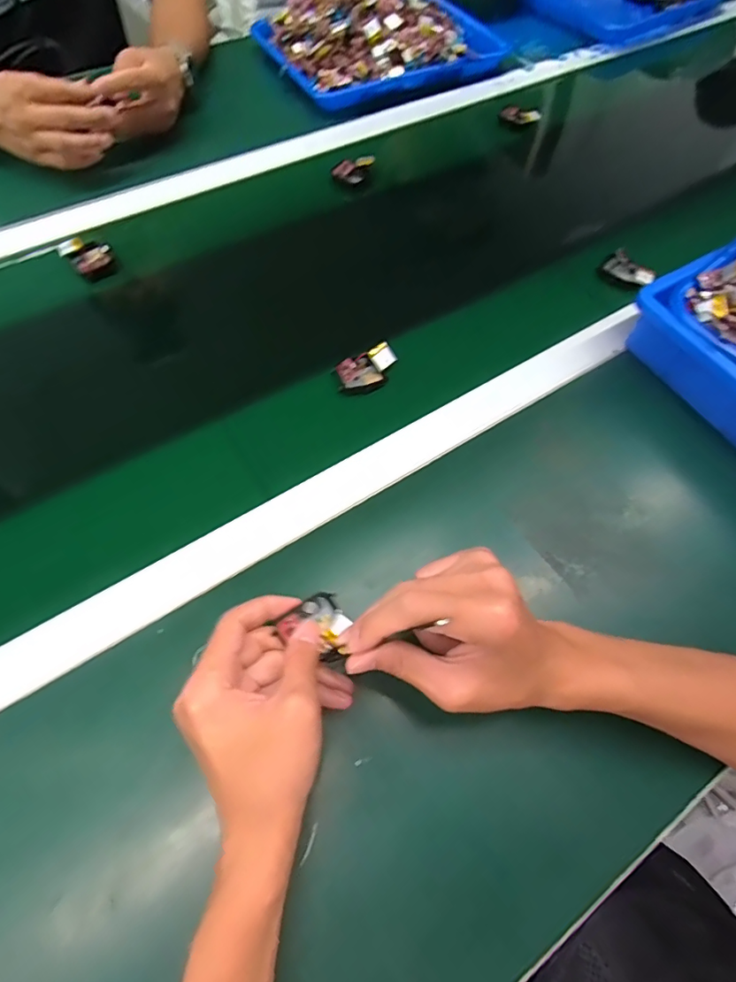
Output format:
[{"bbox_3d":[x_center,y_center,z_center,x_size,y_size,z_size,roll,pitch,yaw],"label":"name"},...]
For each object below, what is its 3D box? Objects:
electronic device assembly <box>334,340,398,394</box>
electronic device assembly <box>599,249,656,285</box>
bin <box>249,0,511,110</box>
[{"bbox_3d":[-0.001,-0.115,0.465,0.055,0.027,0.032,-10,61,-10],"label":"electronic device assembly"},{"bbox_3d":[0.290,-0.247,0.550,0.010,0.027,0.059,-39,69,-24],"label":"electronic device assembly"},{"bbox_3d":[0.026,-0.680,0.737,0.342,0.069,0.215,-21,63,-16],"label":"bin"}]

